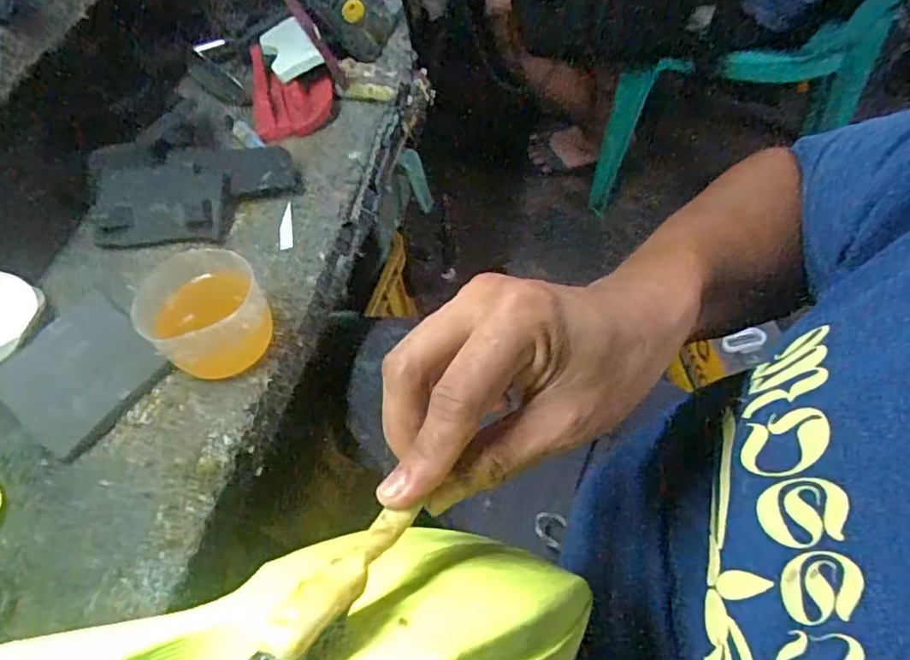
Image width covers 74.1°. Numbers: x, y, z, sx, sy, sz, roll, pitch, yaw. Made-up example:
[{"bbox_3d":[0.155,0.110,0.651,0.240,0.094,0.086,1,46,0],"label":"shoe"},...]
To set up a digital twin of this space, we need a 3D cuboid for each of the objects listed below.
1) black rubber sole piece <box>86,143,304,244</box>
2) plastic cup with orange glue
[{"bbox_3d":[-0.256,-0.136,0.595,0.189,0.022,0.100,-3,81,-7],"label":"black rubber sole piece"},{"bbox_3d":[-0.206,-0.012,0.508,0.090,0.081,0.076,-35,64,-15],"label":"plastic cup with orange glue"}]

